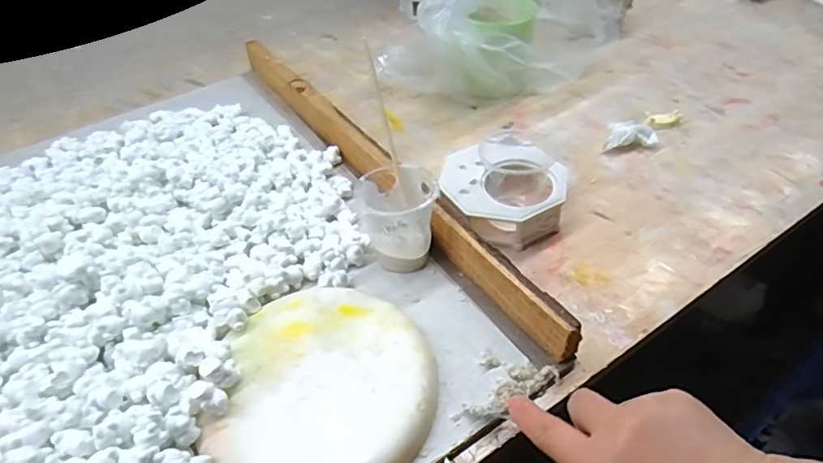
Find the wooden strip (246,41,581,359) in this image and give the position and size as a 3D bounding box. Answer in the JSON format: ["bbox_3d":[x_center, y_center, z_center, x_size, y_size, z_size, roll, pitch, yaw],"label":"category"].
[{"bbox_3d":[-0.051,-0.077,0.546,0.019,0.058,0.583,-28,50,-22],"label":"wooden strip"}]

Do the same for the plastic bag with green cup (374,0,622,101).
[{"bbox_3d":[0.108,-0.258,0.641,0.261,0.158,0.167,-30,51,-24],"label":"plastic bag with green cup"}]

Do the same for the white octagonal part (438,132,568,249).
[{"bbox_3d":[0.087,-0.039,0.499,0.112,0.045,0.116,-24,48,-19],"label":"white octagonal part"}]

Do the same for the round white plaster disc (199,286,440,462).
[{"bbox_3d":[-0.058,0.106,0.361,0.146,0.018,0.159,-2,45,2],"label":"round white plaster disc"}]

